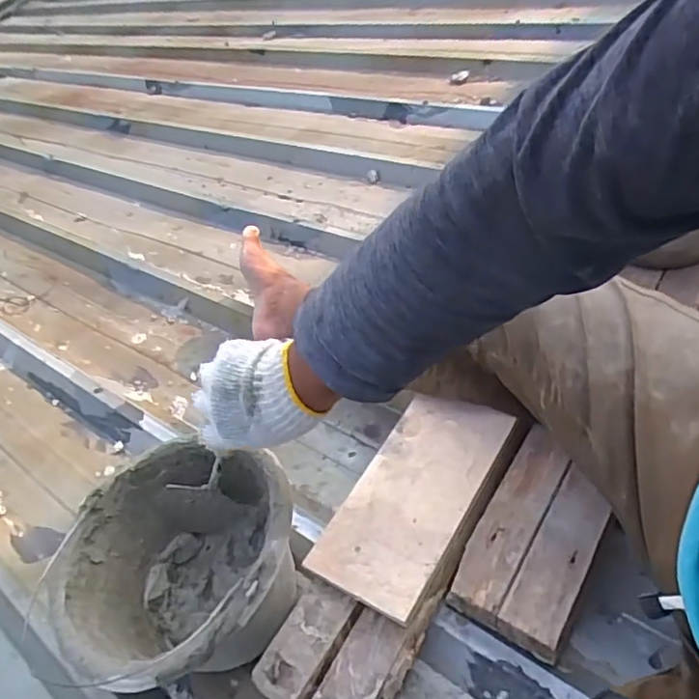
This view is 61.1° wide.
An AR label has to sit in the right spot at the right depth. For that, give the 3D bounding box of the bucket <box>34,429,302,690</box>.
[{"bbox_3d":[-0.171,0.216,0.599,0.220,0.163,0.225,-2,53,2],"label":"bucket"}]

